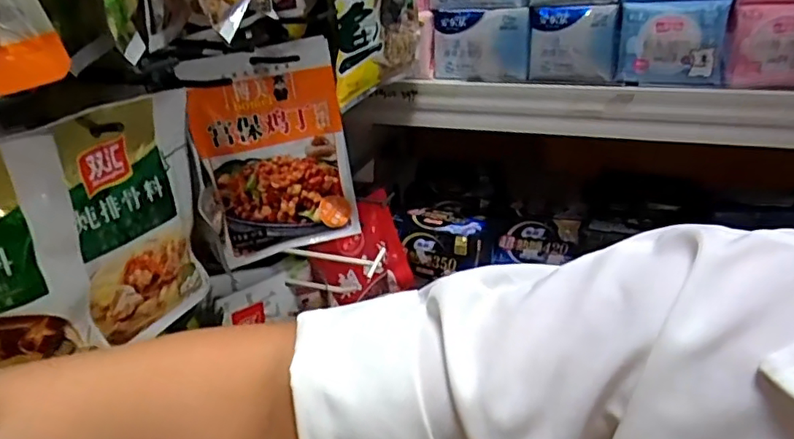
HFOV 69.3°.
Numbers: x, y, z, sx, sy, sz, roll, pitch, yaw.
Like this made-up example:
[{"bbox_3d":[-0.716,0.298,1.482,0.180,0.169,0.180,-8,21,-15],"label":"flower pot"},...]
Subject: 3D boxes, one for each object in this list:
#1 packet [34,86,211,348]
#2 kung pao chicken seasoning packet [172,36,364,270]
[{"bbox_3d":[-0.174,0.005,0.389,0.026,0.165,0.116,3,27,16],"label":"packet"},{"bbox_3d":[-0.118,-0.063,0.566,0.140,0.201,0.013,-16,19,-16],"label":"kung pao chicken seasoning packet"}]

